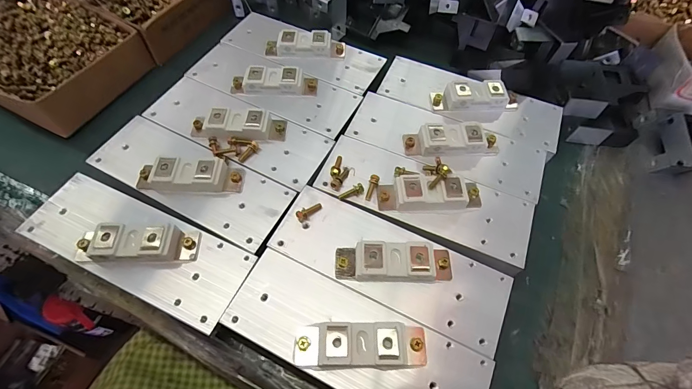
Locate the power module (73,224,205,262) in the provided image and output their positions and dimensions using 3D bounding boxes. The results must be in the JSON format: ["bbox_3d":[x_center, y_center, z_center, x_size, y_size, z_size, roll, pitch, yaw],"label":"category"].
[{"bbox_3d":[-0.163,0.038,0.267,0.092,0.019,0.027,-1,60,-2],"label":"power module"}]

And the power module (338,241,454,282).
[{"bbox_3d":[0.038,0.053,0.265,0.090,0.018,0.029,2,60,0],"label":"power module"}]

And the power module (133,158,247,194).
[{"bbox_3d":[-0.137,-0.016,0.299,0.091,0.018,0.029,0,60,-1],"label":"power module"}]

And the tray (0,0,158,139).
[{"bbox_3d":[-0.367,-0.167,0.411,0.210,0.051,0.158,26,62,13],"label":"tray"}]

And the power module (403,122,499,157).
[{"bbox_3d":[0.101,-0.052,0.328,0.087,0.019,0.030,-4,60,-4],"label":"power module"}]

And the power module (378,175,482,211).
[{"bbox_3d":[0.073,0.000,0.297,0.088,0.019,0.028,1,60,-1],"label":"power module"}]

